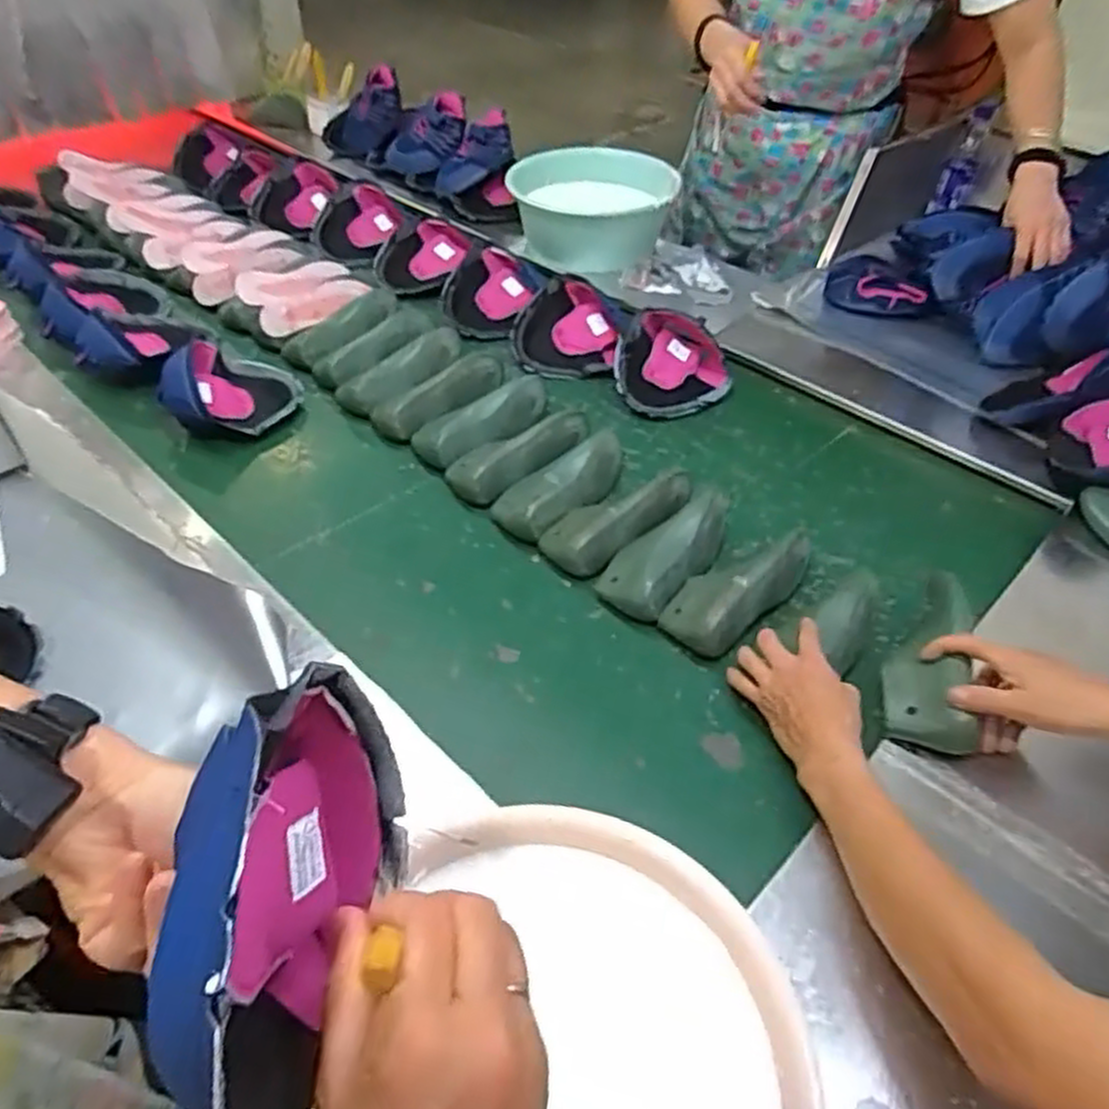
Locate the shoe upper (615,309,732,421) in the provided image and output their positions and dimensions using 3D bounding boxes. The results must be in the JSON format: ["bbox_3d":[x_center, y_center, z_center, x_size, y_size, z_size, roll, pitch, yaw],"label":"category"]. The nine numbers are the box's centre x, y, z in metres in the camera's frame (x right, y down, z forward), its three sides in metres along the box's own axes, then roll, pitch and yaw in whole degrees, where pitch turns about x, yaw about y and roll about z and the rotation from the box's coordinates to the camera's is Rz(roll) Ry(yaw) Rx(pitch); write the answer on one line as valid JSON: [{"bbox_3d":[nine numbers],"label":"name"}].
[{"bbox_3d":[0.177,-0.283,1.177,0.164,0.074,0.164,12,47,9],"label":"shoe upper"}]

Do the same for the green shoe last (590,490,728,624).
[{"bbox_3d":[0.137,-0.007,0.924,0.087,0.064,0.203,32,53,25],"label":"green shoe last"}]

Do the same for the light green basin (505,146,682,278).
[{"bbox_3d":[0.065,-0.642,1.474,0.297,0.110,0.299,1,46,-1],"label":"light green basin"}]

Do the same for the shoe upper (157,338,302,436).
[{"bbox_3d":[-0.451,-0.233,1.111,0.150,0.077,0.157,1,46,-1],"label":"shoe upper"}]

